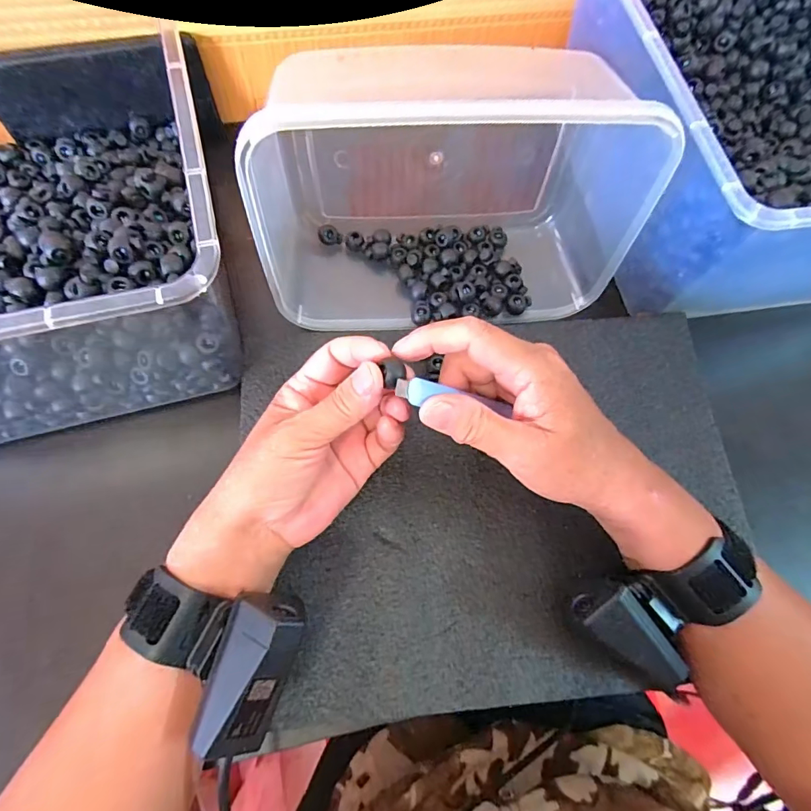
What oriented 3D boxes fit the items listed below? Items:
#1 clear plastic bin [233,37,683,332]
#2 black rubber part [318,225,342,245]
[{"bbox_3d":[0.031,-0.136,0.323,0.252,0.152,0.107,-5,68,-5],"label":"clear plastic bin"},{"bbox_3d":[-0.062,-0.140,0.380,0.018,0.015,0.008,-16,70,-9],"label":"black rubber part"}]

